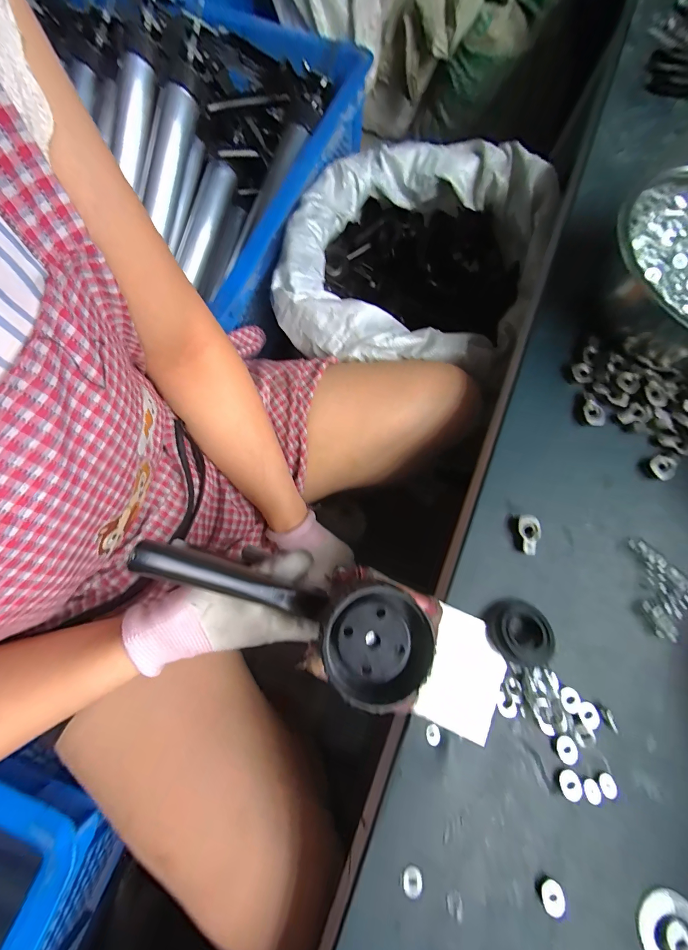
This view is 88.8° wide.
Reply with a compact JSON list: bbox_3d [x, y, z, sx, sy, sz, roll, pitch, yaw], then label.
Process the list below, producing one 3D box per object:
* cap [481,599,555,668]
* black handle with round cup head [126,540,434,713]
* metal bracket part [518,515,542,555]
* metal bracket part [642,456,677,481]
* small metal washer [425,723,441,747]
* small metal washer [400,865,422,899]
[{"bbox_3d":[0.126,0.114,0.254,0.041,0.017,0.042,0,74,-1],"label":"cap"},{"bbox_3d":[-0.032,0.080,0.218,0.174,0.060,0.066,21,74,3],"label":"black handle with round cup head"},{"bbox_3d":[0.146,0.047,0.278,0.016,0.009,0.030,2,74,-1],"label":"metal bracket part"},{"bbox_3d":[0.265,-0.006,0.293,0.022,0.006,0.020,-29,77,-9],"label":"metal bracket part"},{"bbox_3d":[0.062,0.180,0.243,0.010,0.004,0.012,-14,75,-5],"label":"small metal washer"},{"bbox_3d":[0.043,0.258,0.221,0.013,0.004,0.014,0,74,-1],"label":"small metal washer"}]

